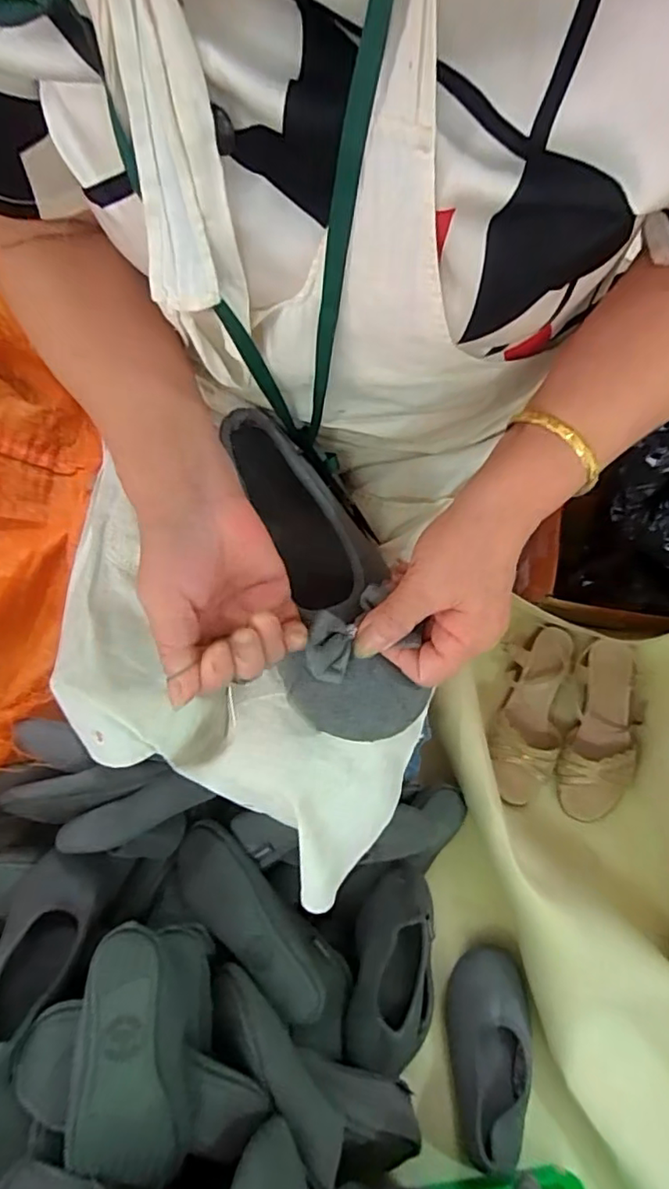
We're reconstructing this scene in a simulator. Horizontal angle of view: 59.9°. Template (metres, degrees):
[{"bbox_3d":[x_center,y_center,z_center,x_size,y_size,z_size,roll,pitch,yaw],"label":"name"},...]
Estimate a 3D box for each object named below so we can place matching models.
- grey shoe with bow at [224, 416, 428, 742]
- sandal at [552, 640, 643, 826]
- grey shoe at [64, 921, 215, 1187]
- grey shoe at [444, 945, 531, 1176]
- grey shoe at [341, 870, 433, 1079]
[{"bbox_3d":[-0.008,-0.019,0.366,0.080,0.079,0.218,-18,77,-3],"label":"grey shoe with bow"},{"bbox_3d":[0.354,0.181,0.776,0.091,0.060,0.236,11,77,4],"label":"sandal"},{"bbox_3d":[-0.181,0.428,0.562,0.103,0.097,0.199,4,76,2],"label":"grey shoe"},{"bbox_3d":[0.187,0.554,0.700,0.091,0.060,0.230,-4,76,0],"label":"grey shoe"},{"bbox_3d":[0.072,0.441,0.684,0.105,0.071,0.223,6,92,3],"label":"grey shoe"}]

